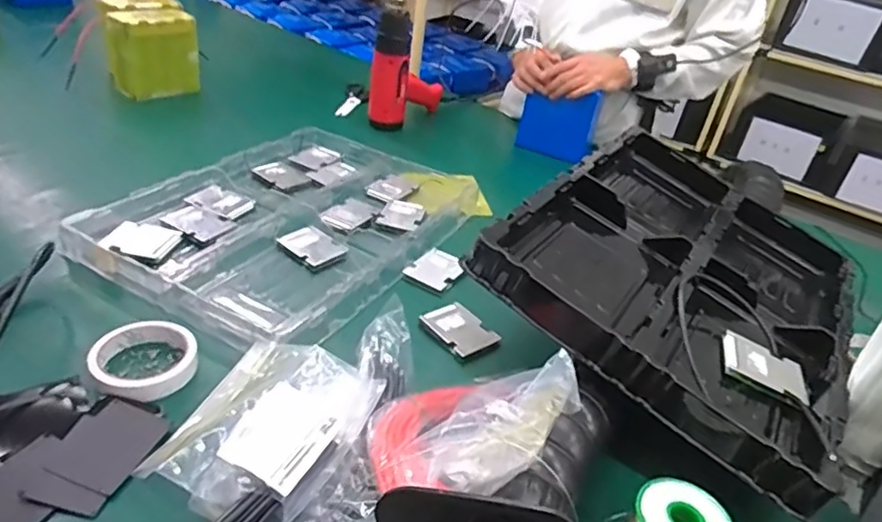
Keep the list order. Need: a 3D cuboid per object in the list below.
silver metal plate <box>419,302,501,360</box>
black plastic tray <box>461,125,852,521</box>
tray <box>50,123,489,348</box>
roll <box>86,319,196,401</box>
[{"bbox_3d":[0.022,0.077,0.686,0.059,0.007,0.078,-18,42,-35],"label":"silver metal plate"},{"bbox_3d":[0.281,0.011,0.688,0.340,0.077,0.478,37,40,15],"label":"black plastic tray"},{"bbox_3d":[-0.189,-0.069,0.845,0.369,0.040,0.493,22,35,18],"label":"tray"},{"bbox_3d":[-0.283,0.092,0.575,0.091,0.023,0.091,7,33,-4],"label":"roll"}]

